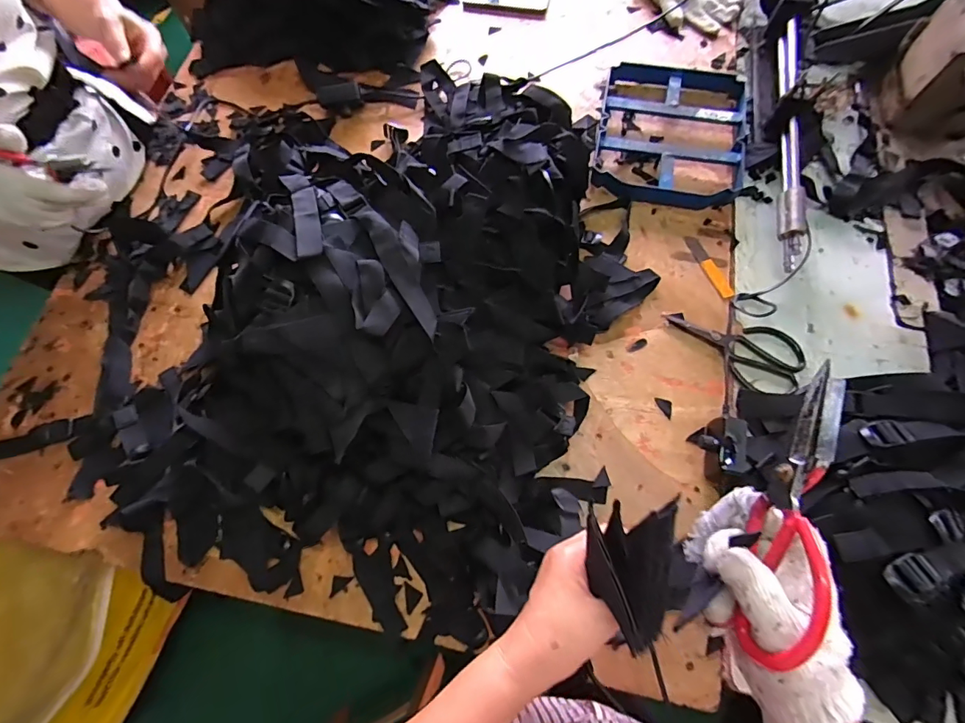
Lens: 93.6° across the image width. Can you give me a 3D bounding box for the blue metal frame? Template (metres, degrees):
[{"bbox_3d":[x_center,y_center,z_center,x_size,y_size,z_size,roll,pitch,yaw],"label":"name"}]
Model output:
[{"bbox_3d":[0.296,-0.361,0.708,0.225,0.032,0.271,12,71,7],"label":"blue metal frame"}]

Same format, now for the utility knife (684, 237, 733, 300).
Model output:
[{"bbox_3d":[0.326,-0.138,0.652,0.018,0.005,0.109,-27,68,11],"label":"utility knife"}]

